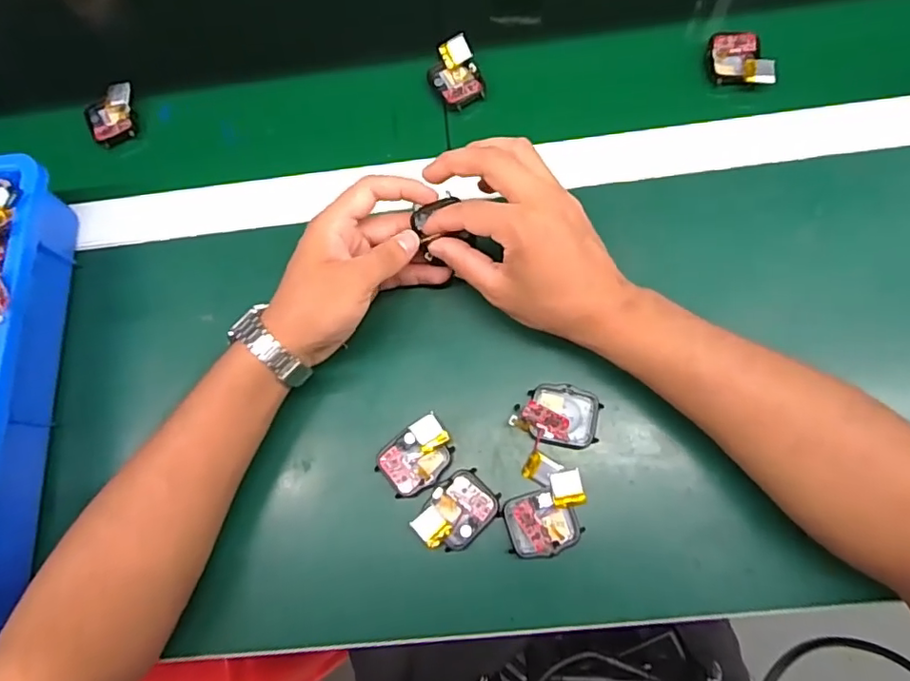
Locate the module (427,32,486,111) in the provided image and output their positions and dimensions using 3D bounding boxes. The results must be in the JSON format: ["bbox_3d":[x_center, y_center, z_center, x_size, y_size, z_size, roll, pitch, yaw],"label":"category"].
[{"bbox_3d":[-0.001,-0.217,0.451,0.038,0.019,0.055,-22,74,-1],"label":"module"}]

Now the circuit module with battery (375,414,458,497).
[{"bbox_3d":[-0.025,0.078,0.369,0.049,0.019,0.038,-36,75,-5],"label":"circuit module with battery"}]

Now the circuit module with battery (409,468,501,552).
[{"bbox_3d":[0.002,0.110,0.357,0.051,0.014,0.037,-44,76,-7],"label":"circuit module with battery"}]

